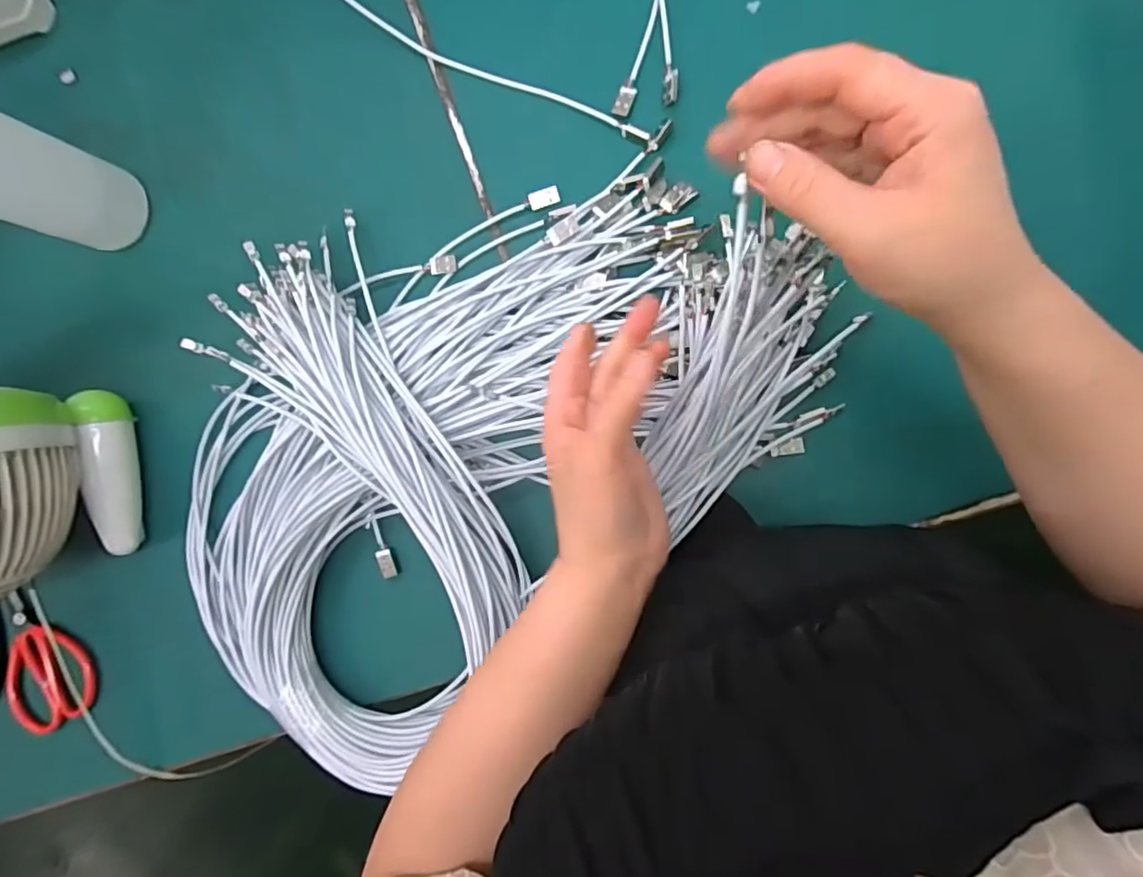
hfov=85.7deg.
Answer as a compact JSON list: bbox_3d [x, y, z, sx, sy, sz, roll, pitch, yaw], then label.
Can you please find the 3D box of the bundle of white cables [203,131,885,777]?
[{"bbox_3d":[-0.078,-0.014,0.425,0.480,0.065,0.321,-39,87,7],"label":"bundle of white cables"}]

